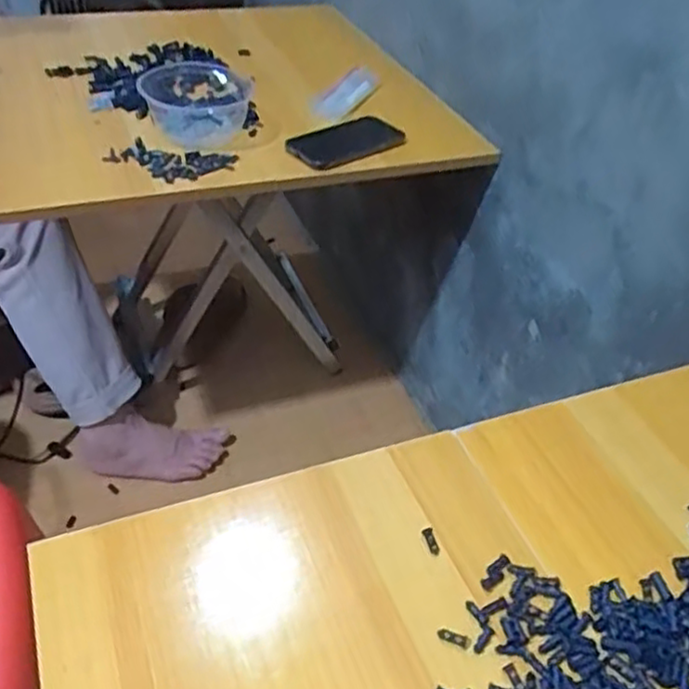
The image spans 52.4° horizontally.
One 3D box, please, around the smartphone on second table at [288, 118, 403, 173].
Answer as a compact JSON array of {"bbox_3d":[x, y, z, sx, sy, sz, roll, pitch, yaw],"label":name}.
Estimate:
[{"bbox_3d":[0.000,-0.252,0.869,0.087,0.011,0.157,36,49,29],"label":"smartphone on second table"}]

